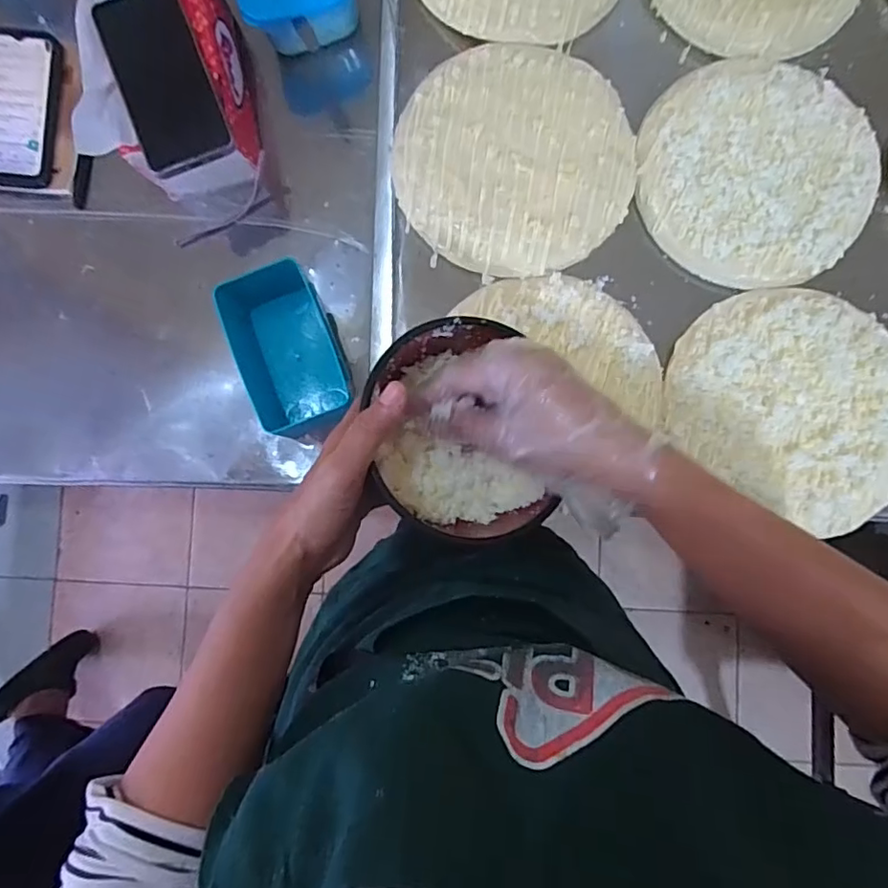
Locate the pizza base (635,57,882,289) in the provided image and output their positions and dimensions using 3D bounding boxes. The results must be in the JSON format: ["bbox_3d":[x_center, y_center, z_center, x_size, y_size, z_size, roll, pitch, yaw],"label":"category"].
[{"bbox_3d":[0.269,-0.235,0.490,0.194,0.016,0.193,9,86,1],"label":"pizza base"}]

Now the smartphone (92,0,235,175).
[{"bbox_3d":[-0.251,-0.329,0.506,0.076,0.014,0.174,-20,86,-1],"label":"smartphone"}]

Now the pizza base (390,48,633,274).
[{"bbox_3d":[0.061,-0.242,0.483,0.196,0.012,0.191,12,86,1],"label":"pizza base"}]

